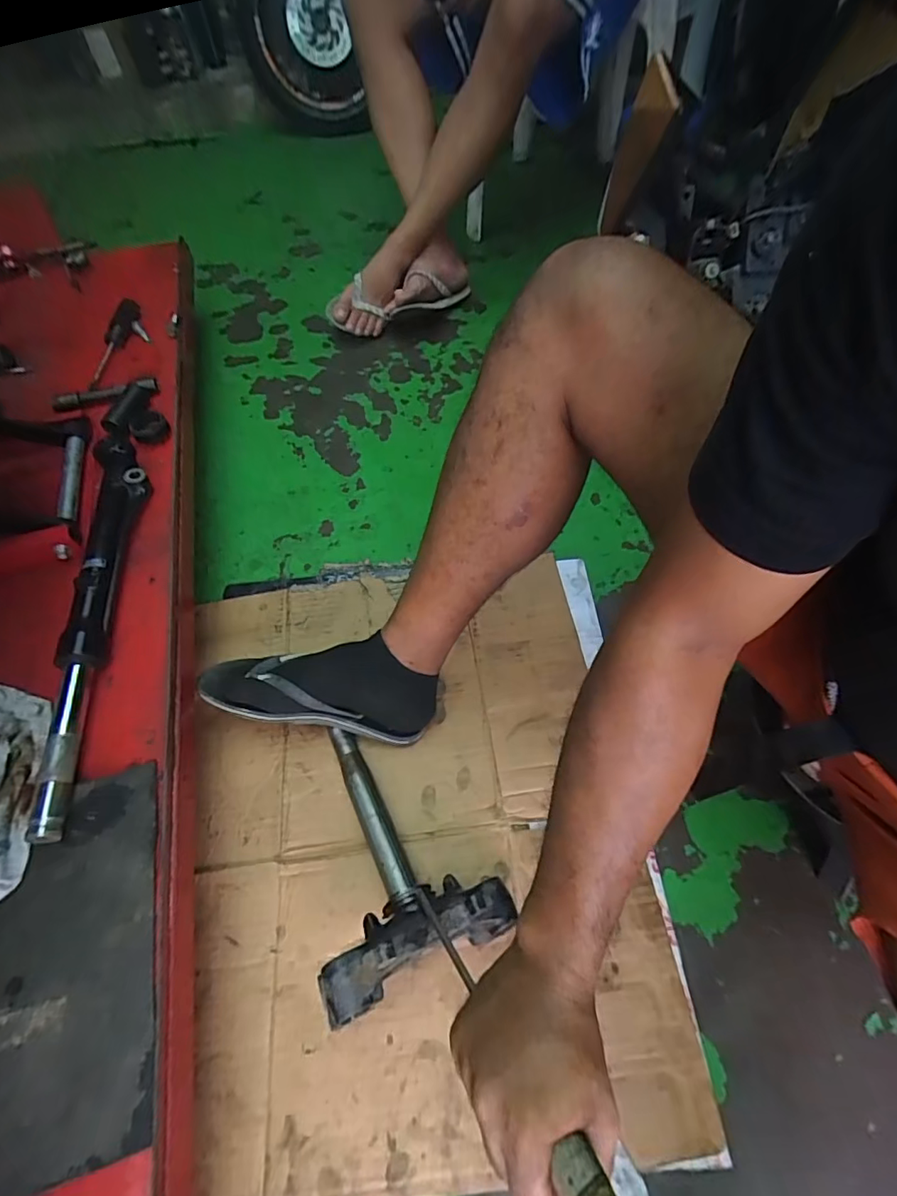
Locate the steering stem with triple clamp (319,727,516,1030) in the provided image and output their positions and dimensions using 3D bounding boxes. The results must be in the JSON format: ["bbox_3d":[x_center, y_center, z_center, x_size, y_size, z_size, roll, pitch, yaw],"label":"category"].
[{"bbox_3d":[-0.064,0.226,0.507,0.167,0.081,0.247,-22,60,-10],"label":"steering stem with triple clamp"}]

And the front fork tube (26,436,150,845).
[{"bbox_3d":[-0.376,-0.009,0.563,0.071,0.039,0.499,-13,59,-5],"label":"front fork tube"}]

